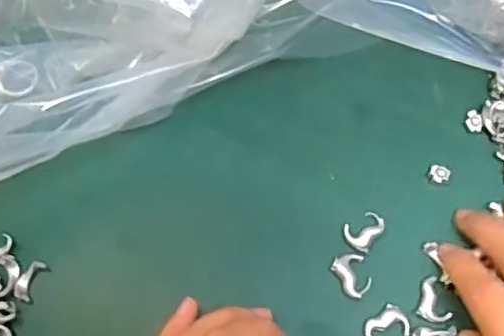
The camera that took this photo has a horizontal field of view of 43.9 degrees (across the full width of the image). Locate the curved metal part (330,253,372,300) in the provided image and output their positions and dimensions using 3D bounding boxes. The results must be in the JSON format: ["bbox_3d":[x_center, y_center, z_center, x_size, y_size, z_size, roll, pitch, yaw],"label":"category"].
[{"bbox_3d":[0.046,0.048,0.284,0.015,0.004,0.020,-30,74,-10],"label":"curved metal part"}]

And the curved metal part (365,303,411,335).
[{"bbox_3d":[0.060,0.071,0.276,0.019,0.004,0.015,-37,75,-12],"label":"curved metal part"}]

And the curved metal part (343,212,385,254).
[{"bbox_3d":[0.052,0.028,0.291,0.015,0.004,0.019,38,75,11],"label":"curved metal part"}]

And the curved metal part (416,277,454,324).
[{"bbox_3d":[0.080,0.060,0.279,0.014,0.004,0.020,-19,73,-6],"label":"curved metal part"}]

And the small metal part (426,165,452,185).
[{"bbox_3d":[0.091,0.003,0.301,0.011,0.004,0.009,15,72,5],"label":"small metal part"}]

